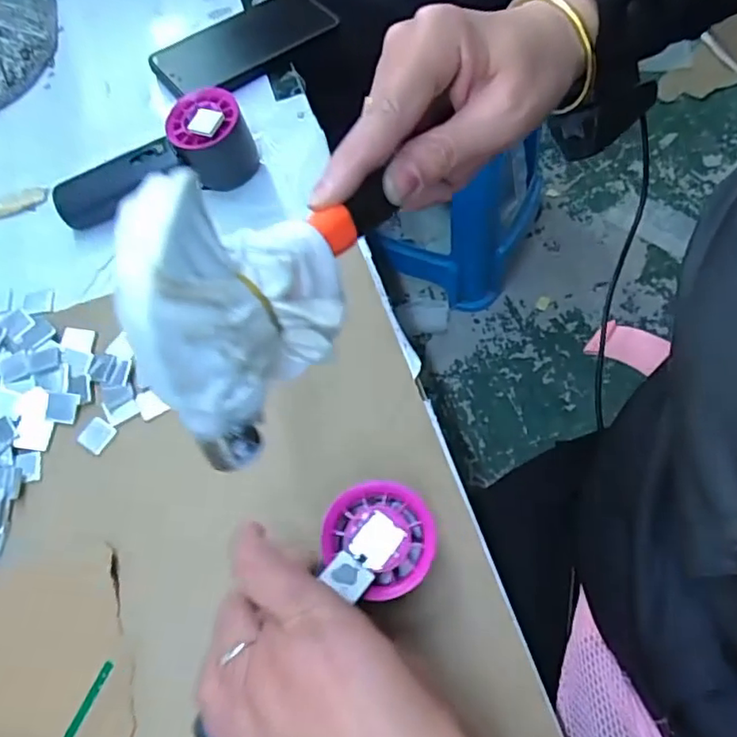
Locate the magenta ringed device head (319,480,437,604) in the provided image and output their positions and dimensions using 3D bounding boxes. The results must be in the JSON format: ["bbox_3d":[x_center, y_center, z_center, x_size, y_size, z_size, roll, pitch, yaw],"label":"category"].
[{"bbox_3d":[0.005,0.085,0.299,0.055,0.017,0.056,2,64,4],"label":"magenta ringed device head"}]

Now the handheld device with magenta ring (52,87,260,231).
[{"bbox_3d":[-0.165,-0.156,0.469,0.156,0.057,0.046,-23,64,5],"label":"handheld device with magenta ring"}]

